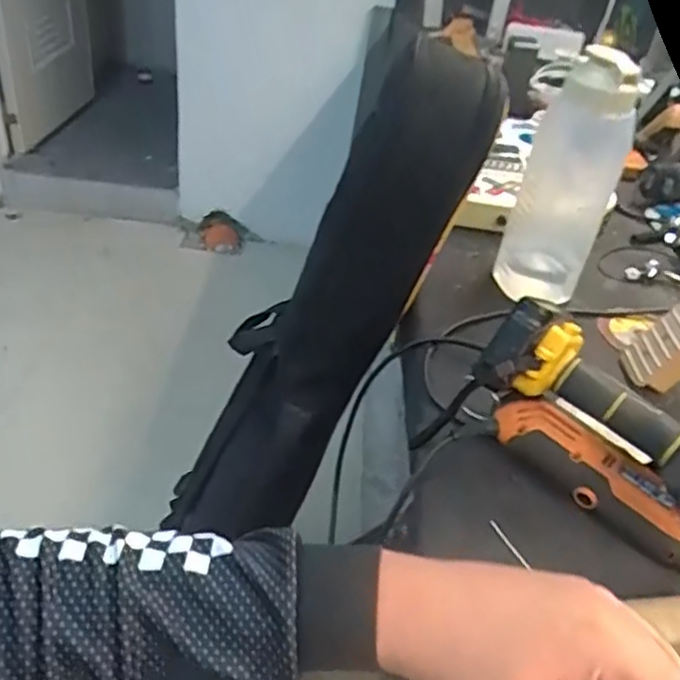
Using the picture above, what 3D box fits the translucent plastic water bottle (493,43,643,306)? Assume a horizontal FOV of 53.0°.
[{"bbox_3d":[0.237,-0.175,0.730,0.075,0.253,0.100,-10,41,-23],"label":"translucent plastic water bottle"}]

